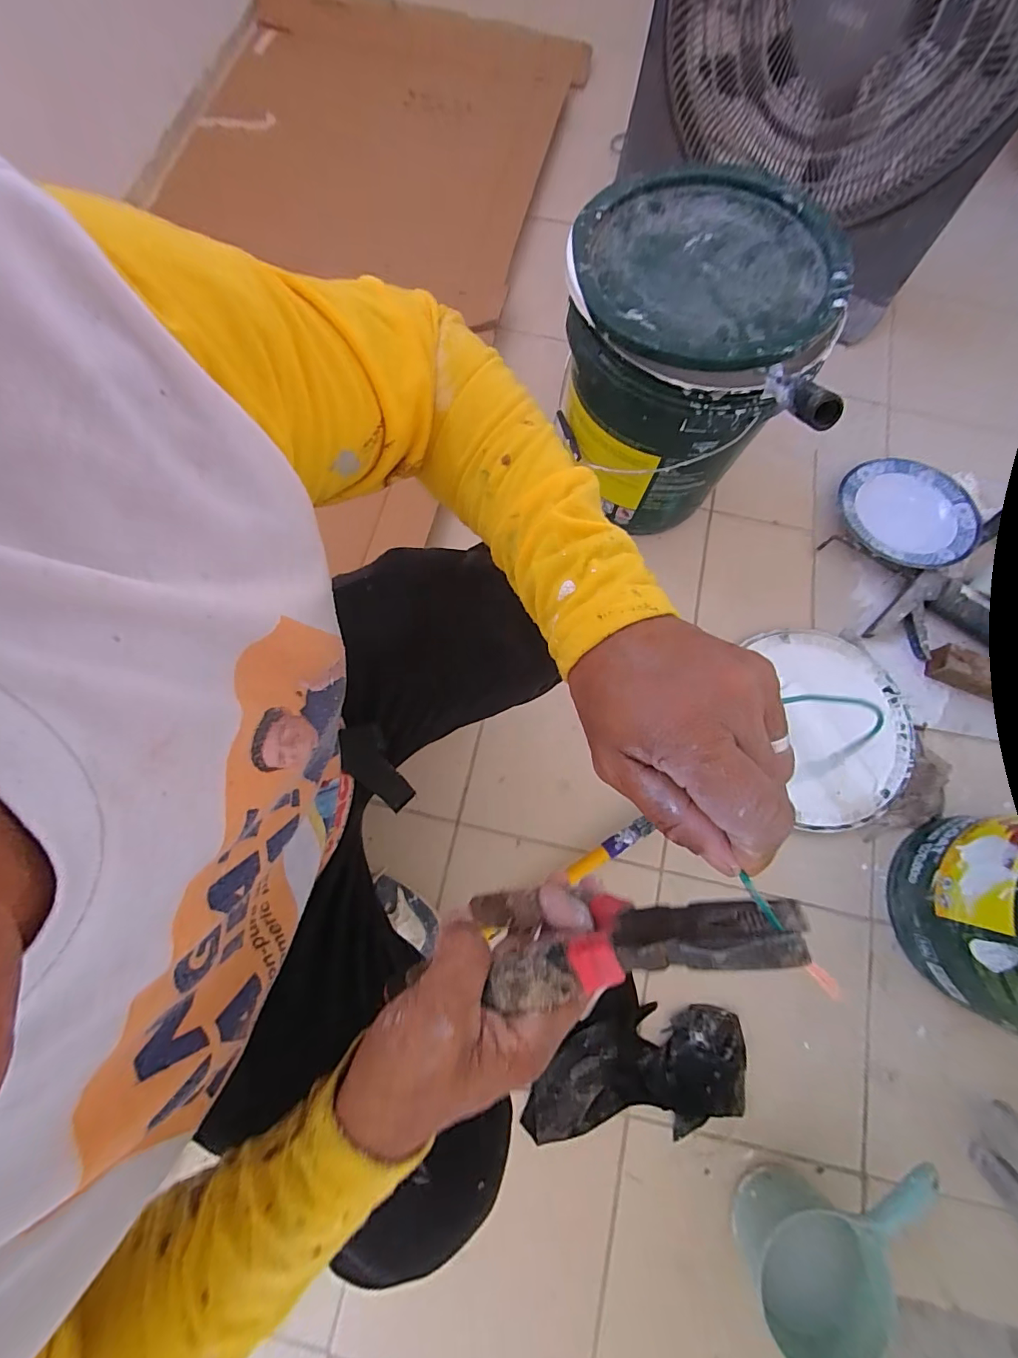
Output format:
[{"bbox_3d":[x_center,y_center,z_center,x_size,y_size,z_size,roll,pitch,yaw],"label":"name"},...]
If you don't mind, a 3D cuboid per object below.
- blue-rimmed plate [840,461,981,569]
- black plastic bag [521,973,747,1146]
[{"bbox_3d":[0.699,-0.289,0.830,0.235,0.045,0.217,0,77,-1],"label":"blue-rimmed plate"},{"bbox_3d":[0.165,0.496,0.616,0.281,0.035,0.178,2,77,-1],"label":"black plastic bag"}]

